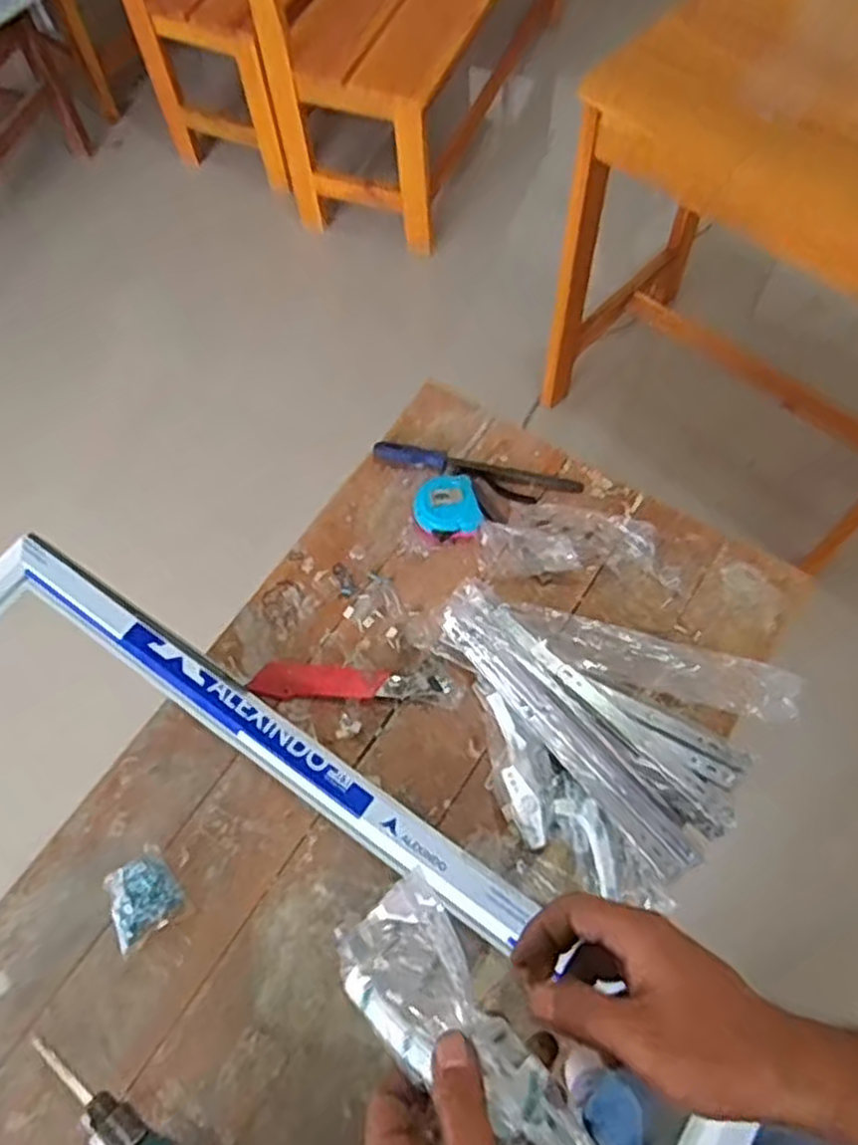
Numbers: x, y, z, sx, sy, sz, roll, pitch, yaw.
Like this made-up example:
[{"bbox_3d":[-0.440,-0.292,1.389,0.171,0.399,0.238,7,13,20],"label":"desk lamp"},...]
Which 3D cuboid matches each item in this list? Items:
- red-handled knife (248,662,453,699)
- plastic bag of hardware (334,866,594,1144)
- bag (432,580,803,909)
[{"bbox_3d":[-0.078,0.108,0.765,0.190,0.021,0.030,1,64,3],"label":"red-handled knife"},{"bbox_3d":[0.019,0.236,0.398,0.065,0.027,0.163,-40,60,-16],"label":"plastic bag of hardware"},{"bbox_3d":[0.143,0.124,0.730,0.316,0.041,0.276,34,70,17],"label":"bag"}]

